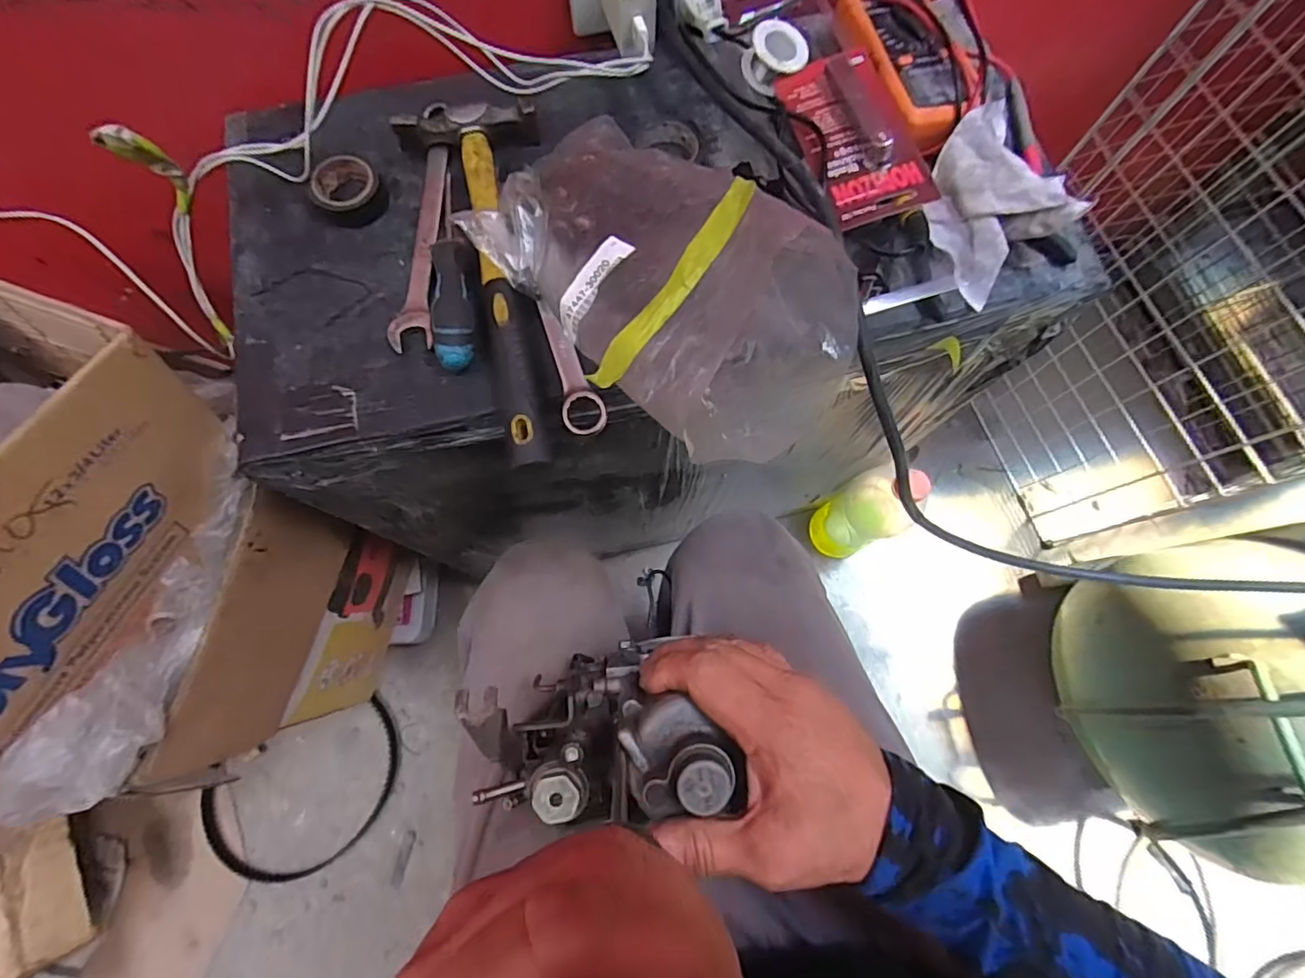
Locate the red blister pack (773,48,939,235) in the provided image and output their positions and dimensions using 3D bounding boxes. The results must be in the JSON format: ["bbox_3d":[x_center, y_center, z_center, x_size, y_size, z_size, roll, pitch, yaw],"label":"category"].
[{"bbox_3d":[0.136,-0.245,0.387,0.064,0.017,0.139,-20,74,16],"label":"red blister pack"}]

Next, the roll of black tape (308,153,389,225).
[{"bbox_3d":[-0.224,-0.222,0.419,0.046,0.026,0.038,-12,74,-3],"label":"roll of black tape"}]

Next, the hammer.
[{"bbox_3d":[-0.106,-0.145,0.381,0.093,0.023,0.276,-13,74,-3],"label":"hammer"}]

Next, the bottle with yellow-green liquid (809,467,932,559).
[{"bbox_3d":[0.301,0.040,0.824,0.069,0.324,0.085,-13,74,-4],"label":"bottle with yellow-green liquid"}]

